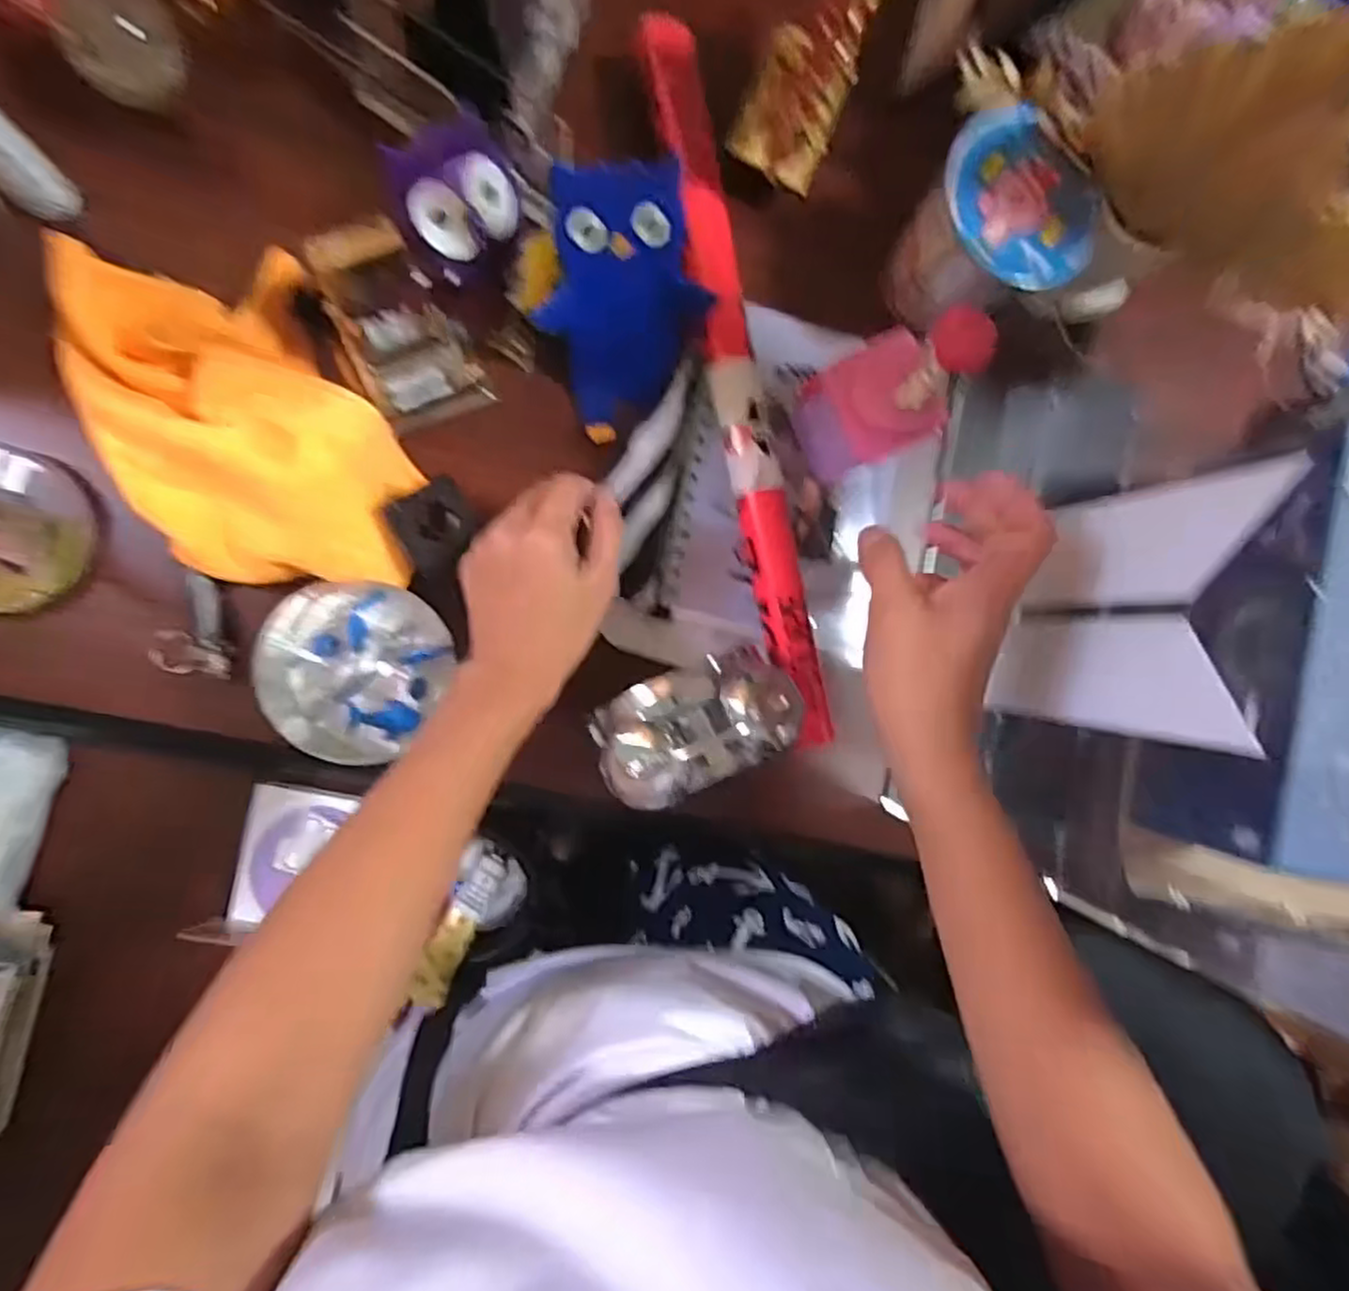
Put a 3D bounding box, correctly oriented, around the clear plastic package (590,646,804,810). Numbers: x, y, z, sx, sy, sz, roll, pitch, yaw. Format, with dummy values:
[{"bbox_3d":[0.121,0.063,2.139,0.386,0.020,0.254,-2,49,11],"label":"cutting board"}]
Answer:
[{"bbox_3d":[0.012,0.046,0.387,0.114,0.057,0.063,-21,94,-9],"label":"clear plastic package"}]

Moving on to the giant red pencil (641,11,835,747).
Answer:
[{"bbox_3d":[0.041,-0.159,0.456,0.033,0.031,0.444,-12,93,-9],"label":"giant red pencil"}]

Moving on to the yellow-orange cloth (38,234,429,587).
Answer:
[{"bbox_3d":[-0.246,-0.127,0.409,0.142,0.061,0.234,-28,95,-8],"label":"yellow-orange cloth"}]

